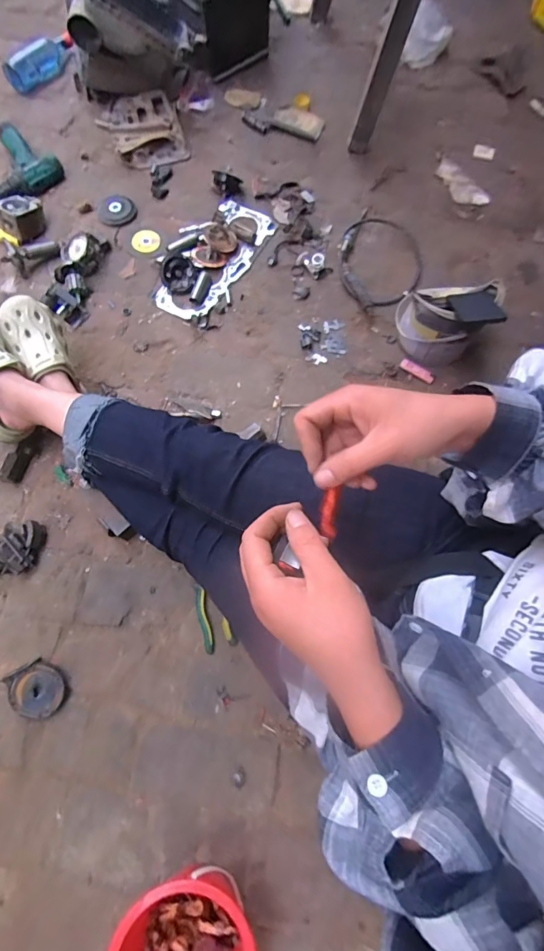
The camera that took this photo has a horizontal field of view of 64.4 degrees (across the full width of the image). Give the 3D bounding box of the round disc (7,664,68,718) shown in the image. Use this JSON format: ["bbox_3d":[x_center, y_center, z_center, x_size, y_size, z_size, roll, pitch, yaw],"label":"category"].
[{"bbox_3d":[-0.387,0.356,0.714,0.082,0.017,0.082,18,85,-9],"label":"round disc"}]

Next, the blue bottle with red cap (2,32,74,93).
[{"bbox_3d":[-0.555,-0.995,1.032,0.184,0.061,0.067,-39,74,-4],"label":"blue bottle with red cap"}]

